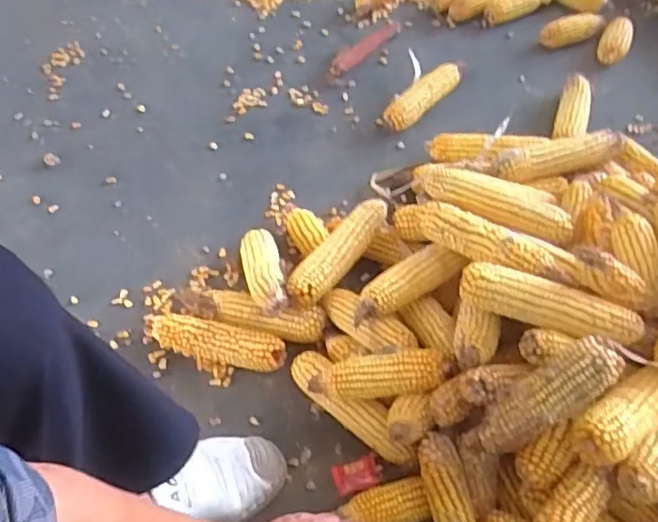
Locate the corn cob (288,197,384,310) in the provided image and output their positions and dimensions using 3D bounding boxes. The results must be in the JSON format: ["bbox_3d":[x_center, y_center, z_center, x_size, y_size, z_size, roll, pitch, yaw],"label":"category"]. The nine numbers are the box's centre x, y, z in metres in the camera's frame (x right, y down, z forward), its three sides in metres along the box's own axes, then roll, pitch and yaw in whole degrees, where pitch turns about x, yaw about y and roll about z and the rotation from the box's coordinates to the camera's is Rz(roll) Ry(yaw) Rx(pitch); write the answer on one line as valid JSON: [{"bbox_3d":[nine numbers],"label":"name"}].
[{"bbox_3d":[0.011,-0.010,0.782,0.050,0.054,0.178,30,60,17],"label":"corn cob"}]

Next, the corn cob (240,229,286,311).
[{"bbox_3d":[-0.088,0.012,0.786,0.049,0.043,0.153,-13,36,-8],"label":"corn cob"}]

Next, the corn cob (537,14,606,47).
[{"bbox_3d":[0.451,-0.430,1.113,0.121,0.041,0.052,-18,59,-11],"label":"corn cob"}]

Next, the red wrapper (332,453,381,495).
[{"bbox_3d":[0.032,0.244,0.682,0.052,0.018,0.037,-15,58,-9],"label":"red wrapper"}]

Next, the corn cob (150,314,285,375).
[{"bbox_3d":[-0.141,0.105,0.754,0.170,0.050,0.053,14,58,9],"label":"corn cob"}]

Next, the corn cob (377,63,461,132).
[{"bbox_3d":[0.160,-0.282,1.009,0.048,0.041,0.176,40,65,23],"label":"corn cob"}]

